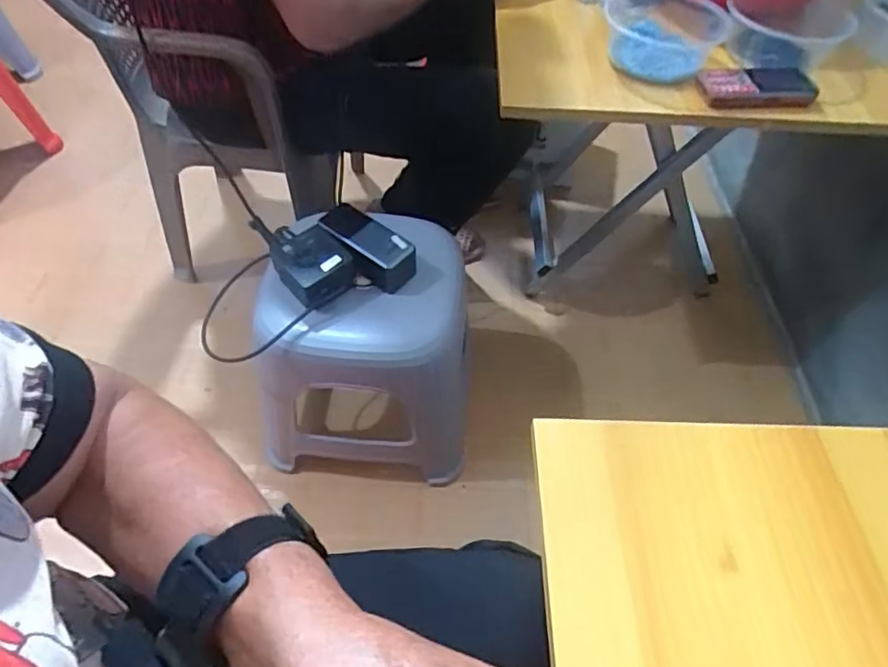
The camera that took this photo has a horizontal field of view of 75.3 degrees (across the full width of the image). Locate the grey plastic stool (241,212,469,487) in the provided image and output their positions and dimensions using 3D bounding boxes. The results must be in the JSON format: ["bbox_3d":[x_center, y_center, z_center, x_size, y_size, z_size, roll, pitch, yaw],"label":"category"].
[{"bbox_3d":[-0.101,0.039,0.852,0.264,0.321,0.258,6,53,0],"label":"grey plastic stool"}]

